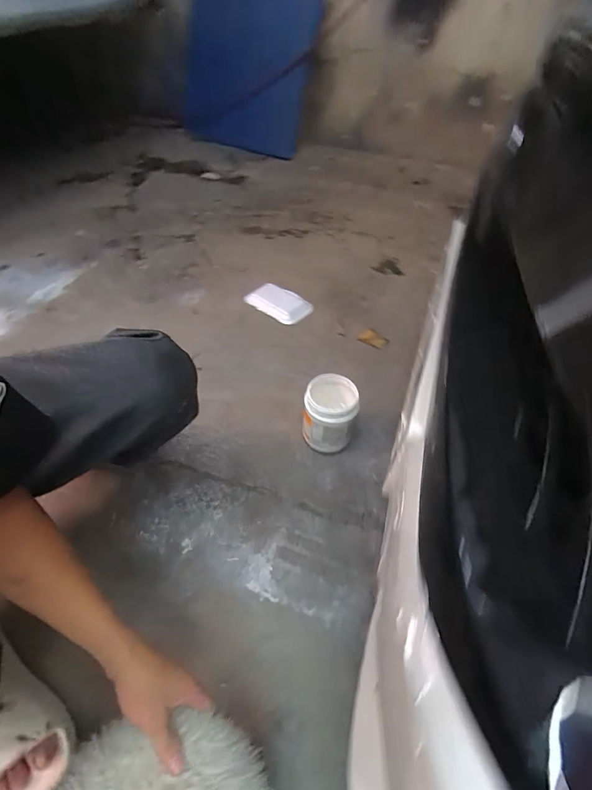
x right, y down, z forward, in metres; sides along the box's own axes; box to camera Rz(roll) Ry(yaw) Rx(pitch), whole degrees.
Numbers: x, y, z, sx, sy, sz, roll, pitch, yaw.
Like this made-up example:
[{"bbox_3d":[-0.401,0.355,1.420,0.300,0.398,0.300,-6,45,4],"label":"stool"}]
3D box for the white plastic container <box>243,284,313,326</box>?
[{"bbox_3d":[-0.047,-0.252,1.055,0.168,0.030,0.101,30,56,22],"label":"white plastic container"}]

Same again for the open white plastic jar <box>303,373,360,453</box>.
[{"bbox_3d":[0.061,0.041,0.738,0.096,0.128,0.098,3,48,-3],"label":"open white plastic jar"}]

